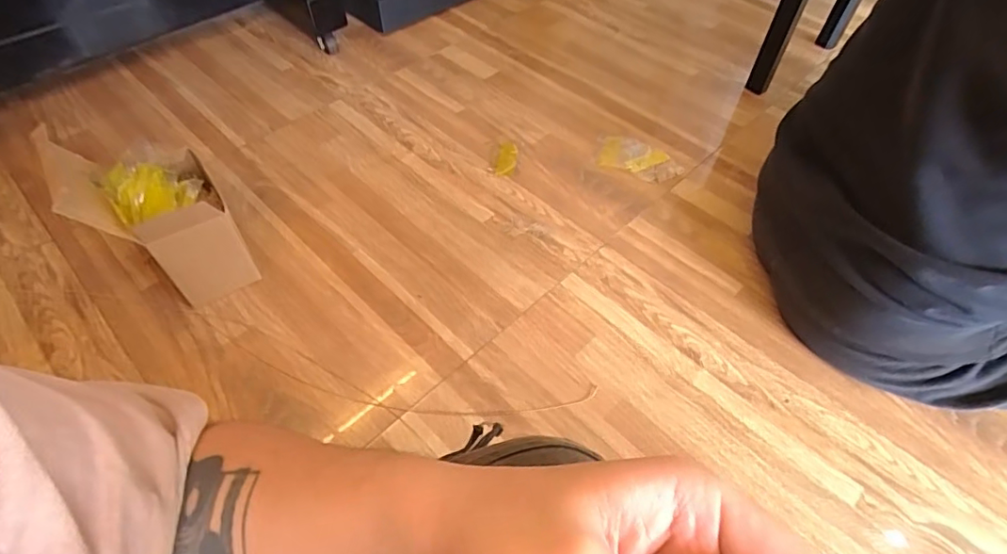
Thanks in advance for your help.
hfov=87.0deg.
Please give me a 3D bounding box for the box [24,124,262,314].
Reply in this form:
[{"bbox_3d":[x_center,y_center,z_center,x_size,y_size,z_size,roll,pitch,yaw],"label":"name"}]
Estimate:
[{"bbox_3d":[-0.446,-0.078,0.697,0.140,0.221,0.146,-29,58,-20],"label":"box"}]

